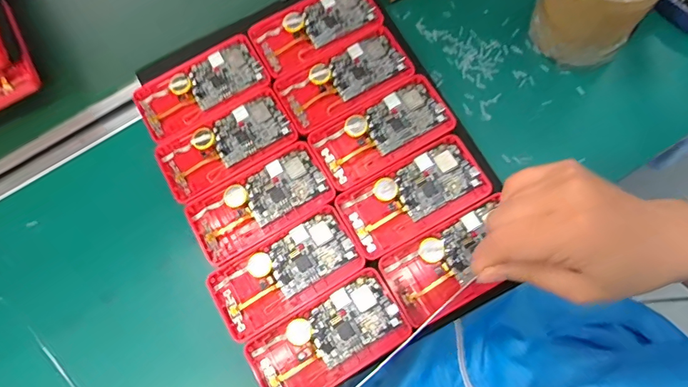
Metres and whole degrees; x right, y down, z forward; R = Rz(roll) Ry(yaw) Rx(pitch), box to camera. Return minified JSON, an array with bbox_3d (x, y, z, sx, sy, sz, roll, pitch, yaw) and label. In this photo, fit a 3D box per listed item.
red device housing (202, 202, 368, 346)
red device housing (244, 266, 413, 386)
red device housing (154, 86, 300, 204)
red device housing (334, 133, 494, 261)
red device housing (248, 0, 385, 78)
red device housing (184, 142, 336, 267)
[{"bbox_3d":[-0.048,0.064,0.346,0.120,0.008,0.061,-31,73,-5],"label":"red device housing"},{"bbox_3d":[-0.013,0.114,0.328,0.120,0.010,0.062,-32,73,-5],"label":"red device housing"},{"bbox_3d":[-0.107,-0.045,0.382,0.121,0.009,0.062,-31,73,-5],"label":"red device housing"},{"bbox_3d":[0.058,0.002,0.355,0.121,0.009,0.062,-29,73,-4],"label":"red device housing"},{"bbox_3d":[-0.027,-0.161,0.414,0.121,0.018,0.065,-29,73,-4],"label":"red device housing"},{"bbox_3d":[-0.072,0.007,0.364,0.121,0.008,0.060,-30,73,-4],"label":"red device housing"}]

